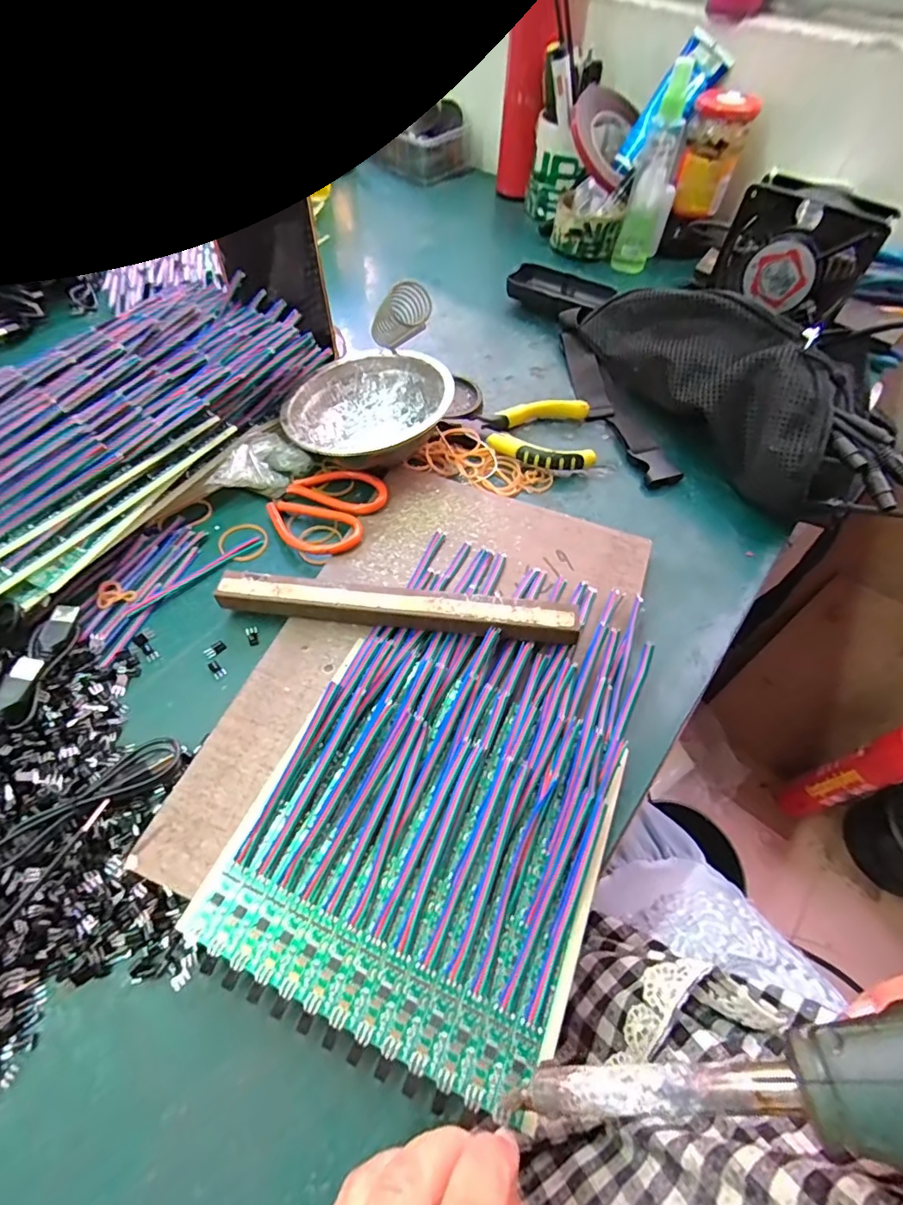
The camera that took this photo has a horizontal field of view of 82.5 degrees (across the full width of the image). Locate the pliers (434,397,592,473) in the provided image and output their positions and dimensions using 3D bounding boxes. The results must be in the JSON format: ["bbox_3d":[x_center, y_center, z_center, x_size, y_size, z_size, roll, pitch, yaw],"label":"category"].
[{"bbox_3d":[0.053,-0.141,0.422,0.121,0.013,0.073,4,57,0],"label":"pliers"}]

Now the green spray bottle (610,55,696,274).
[{"bbox_3d":[0.224,-0.463,0.559,0.047,0.168,0.062,20,59,10],"label":"green spray bottle"}]

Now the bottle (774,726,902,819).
[{"bbox_3d":[0.694,0.306,0.899,0.063,0.350,0.072,-14,59,-11],"label":"bottle"}]

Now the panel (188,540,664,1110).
[{"bbox_3d":[0.005,0.076,0.271,0.158,0.013,0.254,21,59,11],"label":"panel"}]

